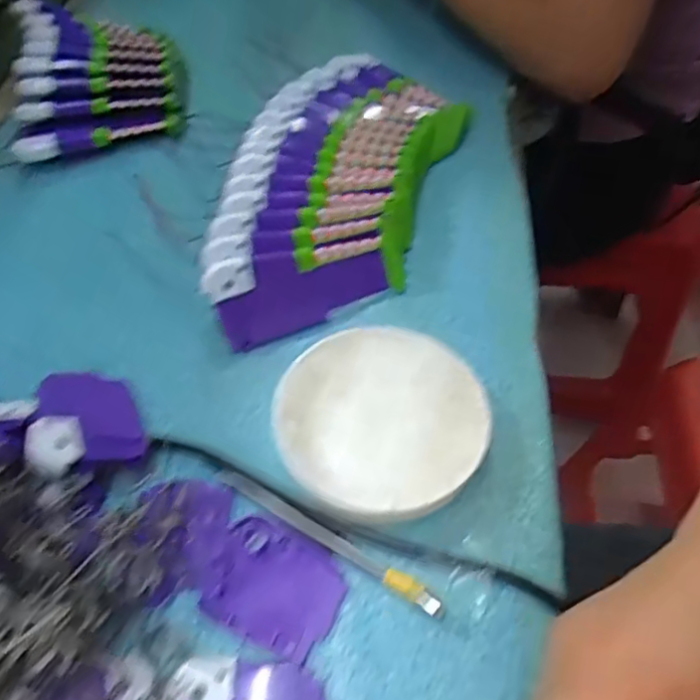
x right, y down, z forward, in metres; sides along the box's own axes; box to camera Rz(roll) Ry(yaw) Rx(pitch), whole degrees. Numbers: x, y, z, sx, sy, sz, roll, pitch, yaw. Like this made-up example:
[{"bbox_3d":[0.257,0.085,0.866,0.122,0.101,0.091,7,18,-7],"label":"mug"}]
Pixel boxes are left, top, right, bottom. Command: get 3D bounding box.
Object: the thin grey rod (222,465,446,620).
[{"bbox_3d":[-0.012,0.088,0.295,0.124,0.013,0.010,27,59,19],"label":"thin grey rod"}]

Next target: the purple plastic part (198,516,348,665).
[{"bbox_3d":[-0.035,0.108,0.288,0.060,0.005,0.049,21,57,15],"label":"purple plastic part"}]

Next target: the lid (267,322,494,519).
[{"bbox_3d":[0.017,0.036,0.327,0.104,0.022,0.108,0,54,1],"label":"lid"}]

